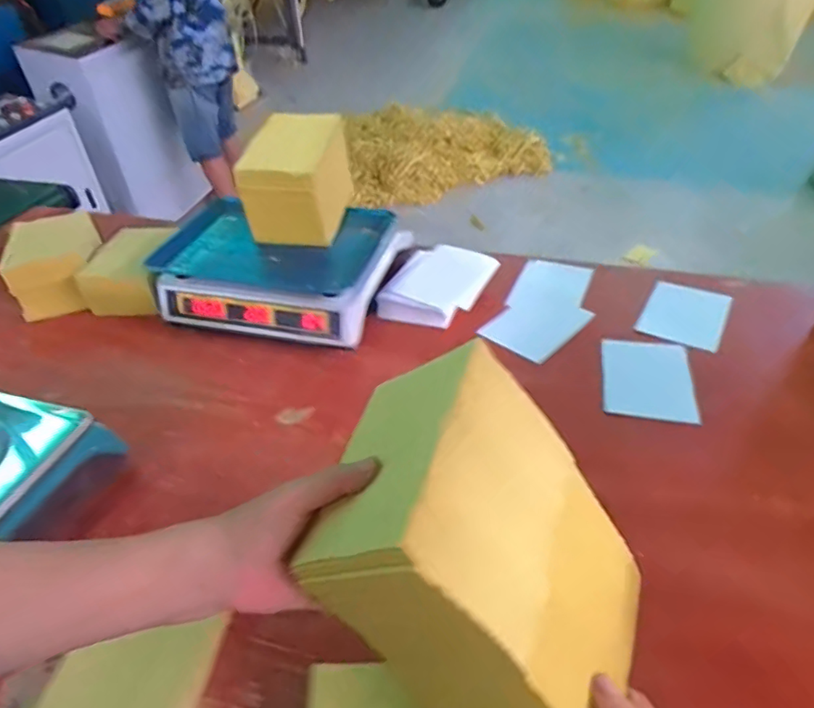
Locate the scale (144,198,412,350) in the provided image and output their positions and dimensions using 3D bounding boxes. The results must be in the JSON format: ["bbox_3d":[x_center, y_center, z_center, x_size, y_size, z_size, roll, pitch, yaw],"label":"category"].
[{"bbox_3d":[-0.200,-0.149,0.933,0.342,0.102,0.285,6,41,13],"label":"scale"}]

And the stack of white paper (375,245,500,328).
[{"bbox_3d":[0.053,-0.109,0.917,0.137,0.036,0.180,16,44,24],"label":"stack of white paper"}]

